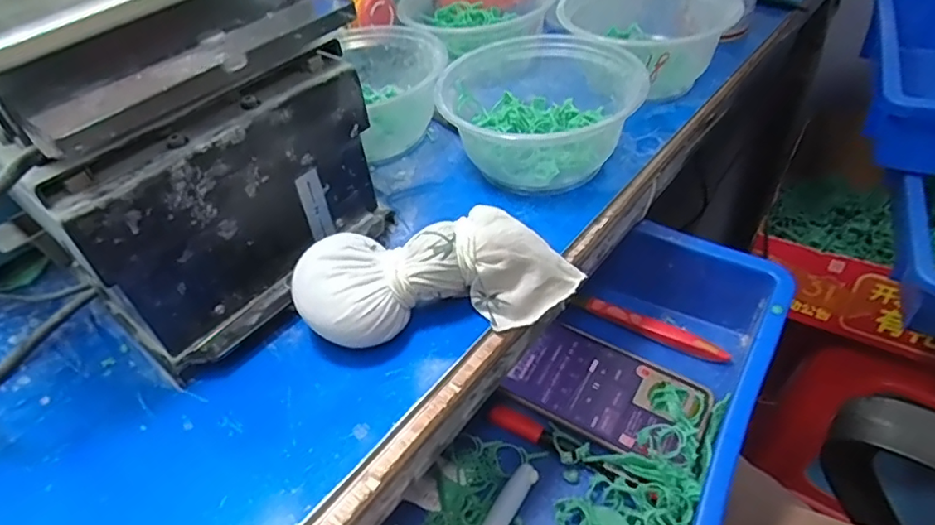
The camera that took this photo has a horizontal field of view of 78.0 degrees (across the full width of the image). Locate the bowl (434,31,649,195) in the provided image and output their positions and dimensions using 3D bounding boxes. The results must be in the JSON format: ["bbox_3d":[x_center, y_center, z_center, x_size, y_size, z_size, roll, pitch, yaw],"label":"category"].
[{"bbox_3d":[0.050,-0.100,0.397,0.126,0.062,0.124,-4,44,4],"label":"bowl"}]

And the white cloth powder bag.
[{"bbox_3d":[-0.013,0.007,0.310,0.150,0.049,0.055,-13,44,-6],"label":"white cloth powder bag"}]

